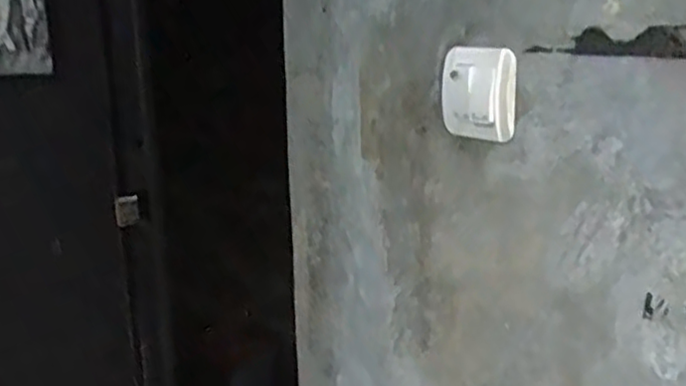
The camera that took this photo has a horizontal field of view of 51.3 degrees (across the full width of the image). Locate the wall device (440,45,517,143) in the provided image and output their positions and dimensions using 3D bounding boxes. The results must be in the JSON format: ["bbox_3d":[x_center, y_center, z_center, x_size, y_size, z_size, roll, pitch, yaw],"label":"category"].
[{"bbox_3d":[0.119,-0.089,0.636,0.023,0.079,0.079,-8,15,-26],"label":"wall device"}]

